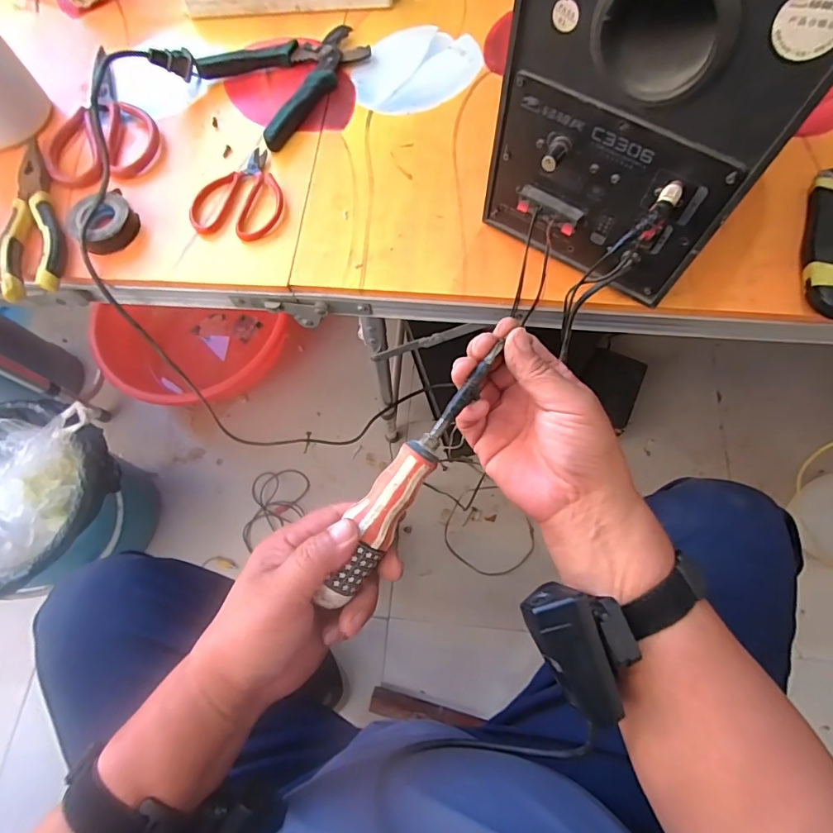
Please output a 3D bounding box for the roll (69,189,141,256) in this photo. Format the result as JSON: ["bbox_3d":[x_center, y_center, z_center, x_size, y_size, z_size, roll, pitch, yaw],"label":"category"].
[{"bbox_3d":[-0.280,-0.175,0.422,0.053,0.024,0.053,-1,70,2],"label":"roll"}]

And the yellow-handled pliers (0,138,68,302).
[{"bbox_3d":[-0.351,-0.179,0.426,0.053,0.021,0.164,-21,71,-5],"label":"yellow-handled pliers"}]

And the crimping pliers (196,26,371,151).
[{"bbox_3d":[-0.122,-0.350,0.478,0.151,0.020,0.127,-36,73,-10],"label":"crimping pliers"}]

